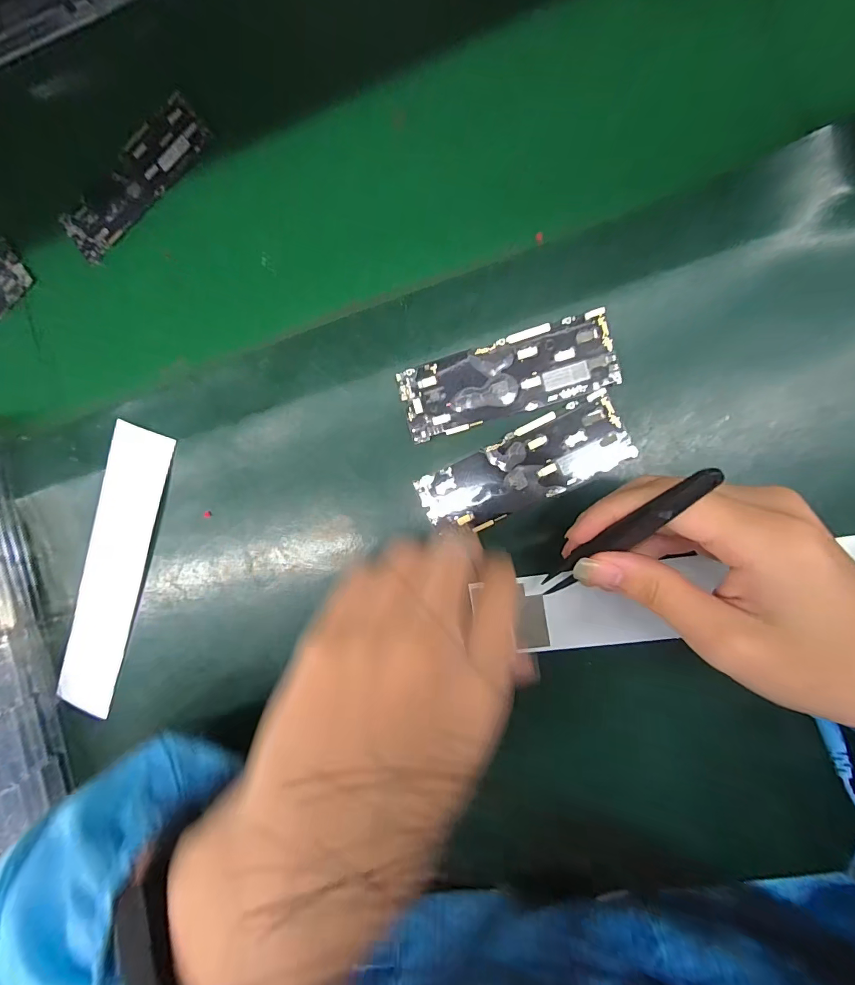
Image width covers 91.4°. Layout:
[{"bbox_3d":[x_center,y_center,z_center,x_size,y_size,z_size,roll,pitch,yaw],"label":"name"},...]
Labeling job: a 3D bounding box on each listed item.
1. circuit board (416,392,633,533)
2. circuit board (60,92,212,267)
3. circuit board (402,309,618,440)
[{"bbox_3d":[0.056,-0.013,0.249,0.122,0.004,0.044,-28,89,10],"label":"circuit board"},{"bbox_3d":[-0.202,-0.215,0.292,0.122,0.012,0.041,-40,87,10],"label":"circuit board"},{"bbox_3d":[0.046,-0.067,0.245,0.122,0.004,0.043,-16,91,10],"label":"circuit board"}]

